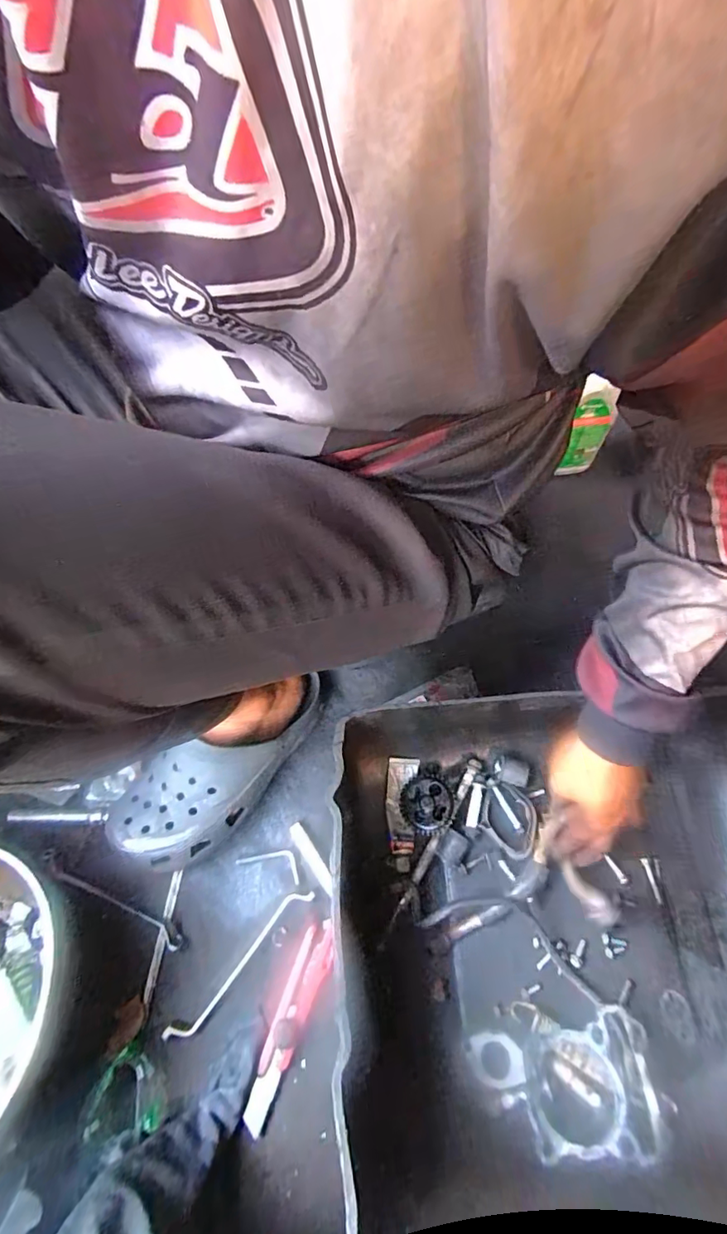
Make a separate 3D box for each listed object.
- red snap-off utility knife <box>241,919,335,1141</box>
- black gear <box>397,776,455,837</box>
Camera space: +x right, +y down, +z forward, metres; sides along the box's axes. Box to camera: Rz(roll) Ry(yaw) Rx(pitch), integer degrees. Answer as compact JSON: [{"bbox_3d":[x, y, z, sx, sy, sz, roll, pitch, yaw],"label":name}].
[{"bbox_3d":[-0.070,0.382,0.473,0.032,0.009,0.167,21,66,10],"label":"red snap-off utility knife"},{"bbox_3d":[0.068,0.199,0.530,0.057,0.004,0.056,0,64,0],"label":"black gear"}]

